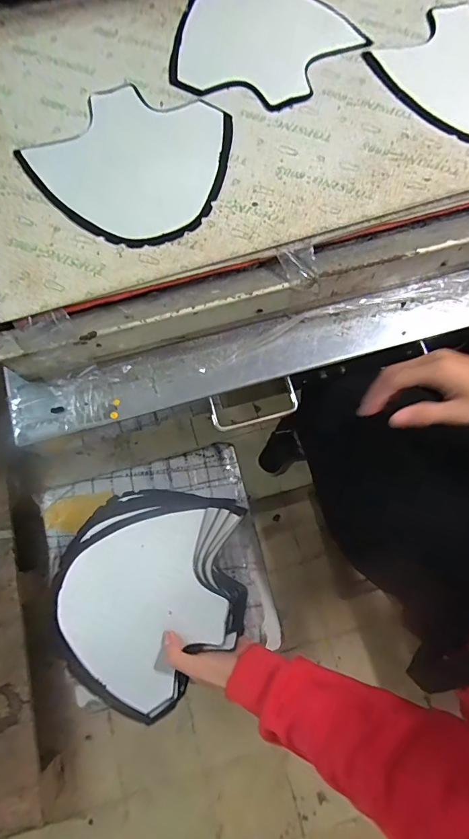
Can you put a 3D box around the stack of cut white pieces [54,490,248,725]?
[{"bbox_3d":[-0.098,0.202,0.477,0.208,0.045,0.231,0,75,1],"label":"stack of cut white pieces"}]

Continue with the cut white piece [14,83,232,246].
[{"bbox_3d":[-0.098,-0.274,0.445,0.196,0.011,0.188,0,76,1],"label":"cut white piece"}]

